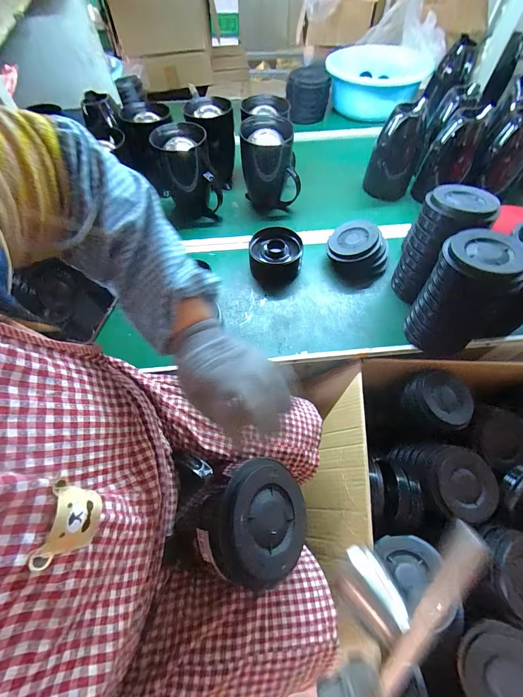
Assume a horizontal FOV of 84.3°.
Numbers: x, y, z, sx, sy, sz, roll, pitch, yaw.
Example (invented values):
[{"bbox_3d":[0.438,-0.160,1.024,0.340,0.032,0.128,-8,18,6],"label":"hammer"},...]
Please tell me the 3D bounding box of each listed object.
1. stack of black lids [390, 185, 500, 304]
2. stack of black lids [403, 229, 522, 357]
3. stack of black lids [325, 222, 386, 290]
[{"bbox_3d":[0.360,-0.204,0.591,0.106,0.198,0.115,-5,58,-3],"label":"stack of black lids"},{"bbox_3d":[0.355,-0.093,0.530,0.111,0.210,0.128,-38,65,-21],"label":"stack of black lids"},{"bbox_3d":[0.220,-0.216,0.672,0.143,0.082,0.126,19,60,12],"label":"stack of black lids"}]

